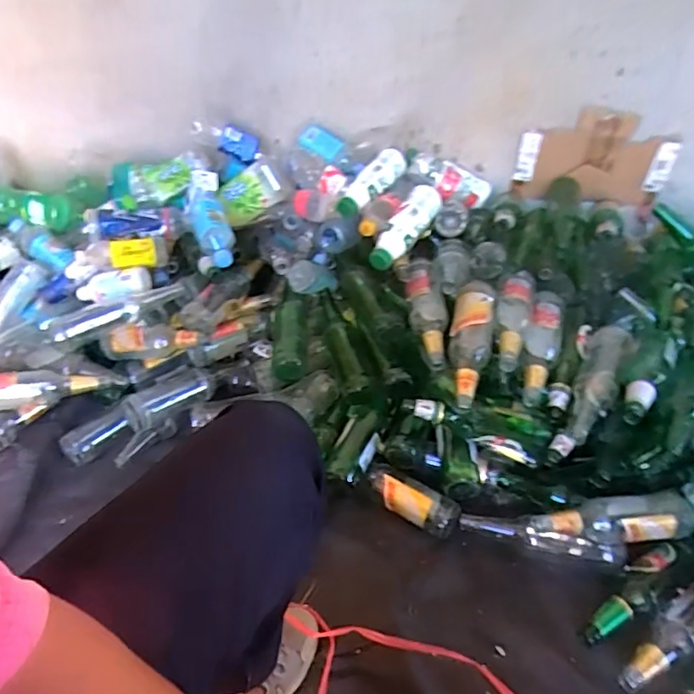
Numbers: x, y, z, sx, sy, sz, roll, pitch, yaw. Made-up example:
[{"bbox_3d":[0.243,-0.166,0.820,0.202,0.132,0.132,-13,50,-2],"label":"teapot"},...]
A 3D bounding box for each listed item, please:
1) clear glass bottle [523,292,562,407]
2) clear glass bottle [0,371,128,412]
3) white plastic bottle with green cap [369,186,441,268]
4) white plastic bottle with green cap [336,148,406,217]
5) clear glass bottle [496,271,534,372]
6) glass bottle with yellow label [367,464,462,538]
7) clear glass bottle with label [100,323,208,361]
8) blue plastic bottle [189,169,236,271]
[{"bbox_3d":[0.350,-0.003,0.986,0.062,0.061,0.260,14,55,14],"label":"clear glass bottle"},{"bbox_3d":[-0.582,0.077,1.044,0.288,0.059,0.056,-10,41,-14],"label":"clear glass bottle"},{"bbox_3d":[0.109,-0.225,1.036,0.064,0.055,0.201,30,73,29],"label":"white plastic bottle with green cap"},{"bbox_3d":[0.052,-0.332,1.113,0.062,0.055,0.190,35,75,33],"label":"white plastic bottle with green cap"},{"bbox_3d":[0.294,-0.053,0.972,0.065,0.053,0.241,14,41,13],"label":"clear glass bottle"},{"bbox_3d":[0.111,0.269,0.965,0.174,0.057,0.061,25,45,24],"label":"glass bottle with yellow label"},{"bbox_3d":[-0.377,-0.014,1.080,0.236,0.067,0.058,-3,38,15],"label":"clear glass bottle with label"},{"bbox_3d":[-0.278,-0.253,1.115,0.070,0.070,0.235,-13,63,-18],"label":"blue plastic bottle"}]

